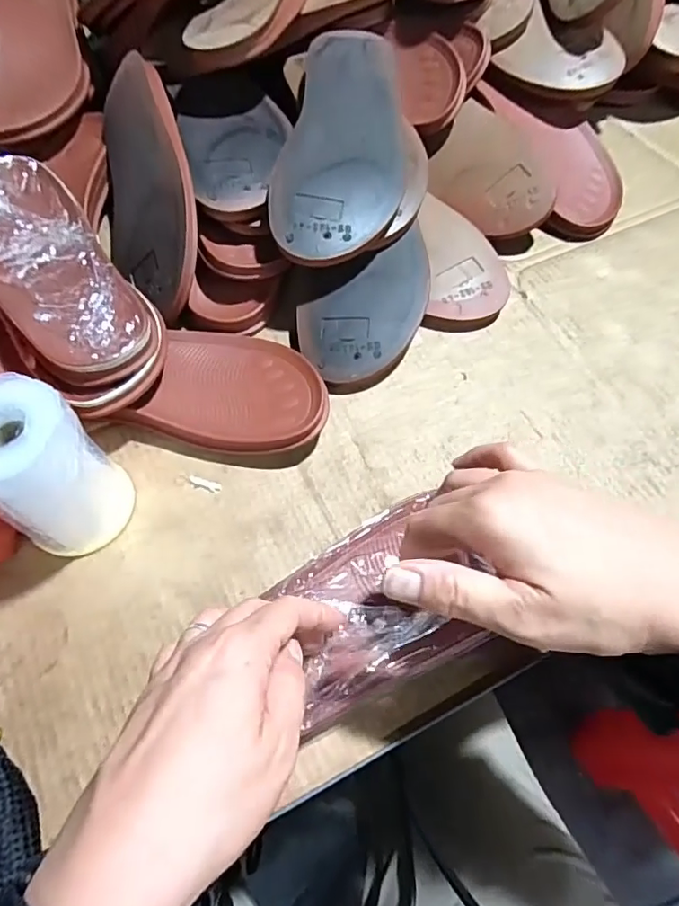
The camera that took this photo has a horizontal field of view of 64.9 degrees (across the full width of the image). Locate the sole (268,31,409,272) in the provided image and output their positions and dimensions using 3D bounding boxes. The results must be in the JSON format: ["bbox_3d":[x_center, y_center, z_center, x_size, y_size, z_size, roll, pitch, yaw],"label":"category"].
[{"bbox_3d":[0.007,-0.256,0.436,0.095,0.036,0.242,7,61,6],"label":"sole"}]

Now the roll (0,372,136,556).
[{"bbox_3d":[-0.172,0.012,0.316,0.062,0.107,0.062,0,63,0],"label":"roll"}]

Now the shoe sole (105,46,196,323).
[{"bbox_3d":[-0.168,-0.222,0.452,0.026,0.113,0.240,5,57,-50],"label":"shoe sole"}]

